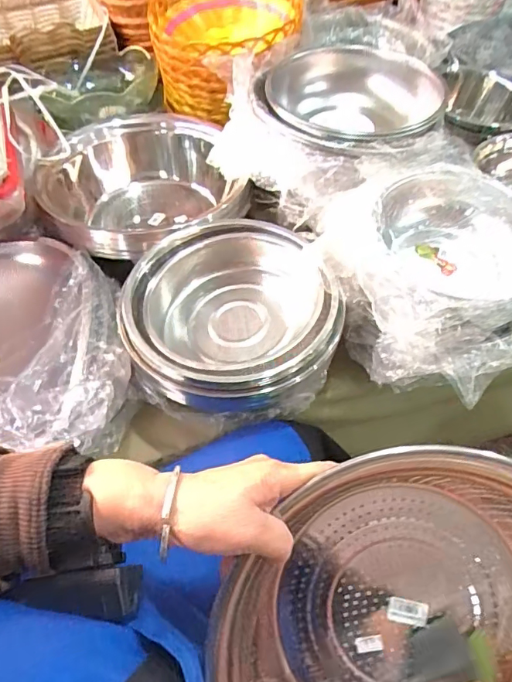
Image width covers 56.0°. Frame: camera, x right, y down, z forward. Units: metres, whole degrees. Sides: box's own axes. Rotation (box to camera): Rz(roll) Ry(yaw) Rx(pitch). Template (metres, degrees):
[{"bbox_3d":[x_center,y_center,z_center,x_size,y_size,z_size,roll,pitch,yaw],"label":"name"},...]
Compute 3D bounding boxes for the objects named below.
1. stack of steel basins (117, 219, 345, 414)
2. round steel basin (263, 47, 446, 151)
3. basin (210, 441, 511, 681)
[{"bbox_3d":[-0.028,-0.036,0.608,0.253,0.082,0.249,3,53,5],"label":"stack of steel basins"},{"bbox_3d":[0.150,-0.370,0.782,0.282,0.080,0.288,-2,53,2],"label":"round steel basin"},{"bbox_3d":[0.109,0.236,0.350,0.307,0.132,0.307,0,84,2],"label":"basin"}]

